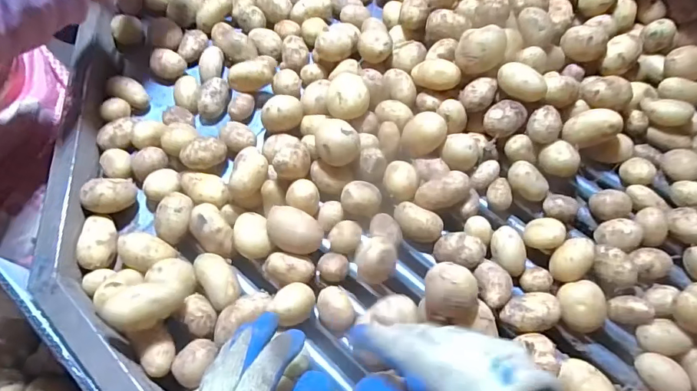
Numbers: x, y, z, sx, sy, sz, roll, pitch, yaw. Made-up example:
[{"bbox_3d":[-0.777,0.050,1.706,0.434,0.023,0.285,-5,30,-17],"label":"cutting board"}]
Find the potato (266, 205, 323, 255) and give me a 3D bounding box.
[{"bbox_3d":[-0.057,0.037,0.449,0.057,0.035,0.038,22,67,10],"label":"potato"}]

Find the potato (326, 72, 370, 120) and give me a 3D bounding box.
[{"bbox_3d":[0.000,-0.111,0.518,0.047,0.038,0.047,2,65,1],"label":"potato"}]

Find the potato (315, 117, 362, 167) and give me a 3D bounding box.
[{"bbox_3d":[-0.011,-0.054,0.485,0.047,0.043,0.044,-2,65,-1],"label":"potato"}]

